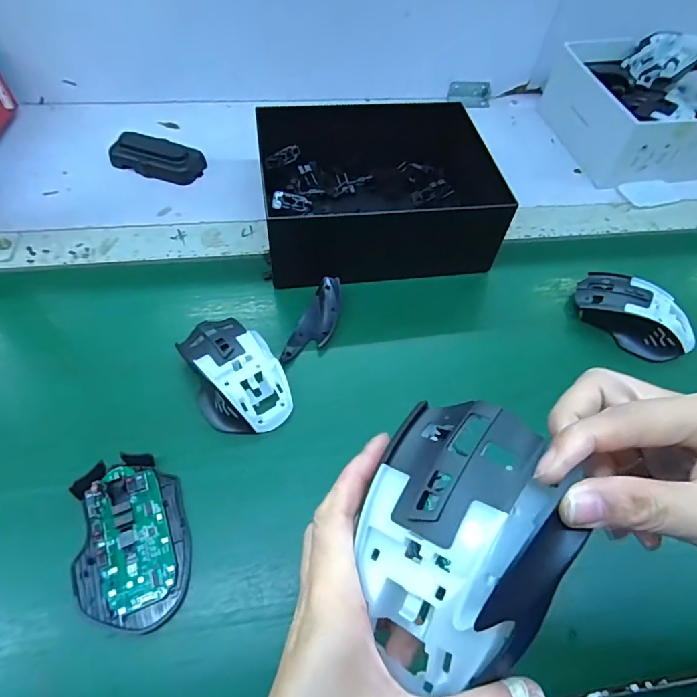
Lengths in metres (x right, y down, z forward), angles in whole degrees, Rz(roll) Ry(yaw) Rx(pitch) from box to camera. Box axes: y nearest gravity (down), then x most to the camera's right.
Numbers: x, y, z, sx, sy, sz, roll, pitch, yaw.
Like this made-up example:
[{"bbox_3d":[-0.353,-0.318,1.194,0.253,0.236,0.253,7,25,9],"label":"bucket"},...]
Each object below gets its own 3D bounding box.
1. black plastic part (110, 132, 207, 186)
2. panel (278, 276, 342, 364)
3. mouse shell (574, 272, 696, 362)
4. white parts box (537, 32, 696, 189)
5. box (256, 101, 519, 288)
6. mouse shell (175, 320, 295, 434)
[{"bbox_3d":[-0.222,-0.220,0.535,0.100,0.020,0.049,18,58,6],"label":"black plastic part"},{"bbox_3d":[-0.029,-0.024,0.427,0.033,0.020,0.095,19,58,7],"label":"panel"},{"bbox_3d":[0.273,-0.032,0.445,0.112,0.042,0.062,41,63,20],"label":"mouse shell"},{"bbox_3d":[0.413,-0.316,0.606,0.251,0.092,0.201,-9,59,-11],"label":"white parts box"},{"bbox_3d":[0.027,-0.177,0.497,0.225,0.082,0.198,-5,58,-8],"label":"box"},{"bbox_3d":[-0.095,0.018,0.387,0.070,0.038,0.110,-22,62,-18],"label":"mouse shell"}]

